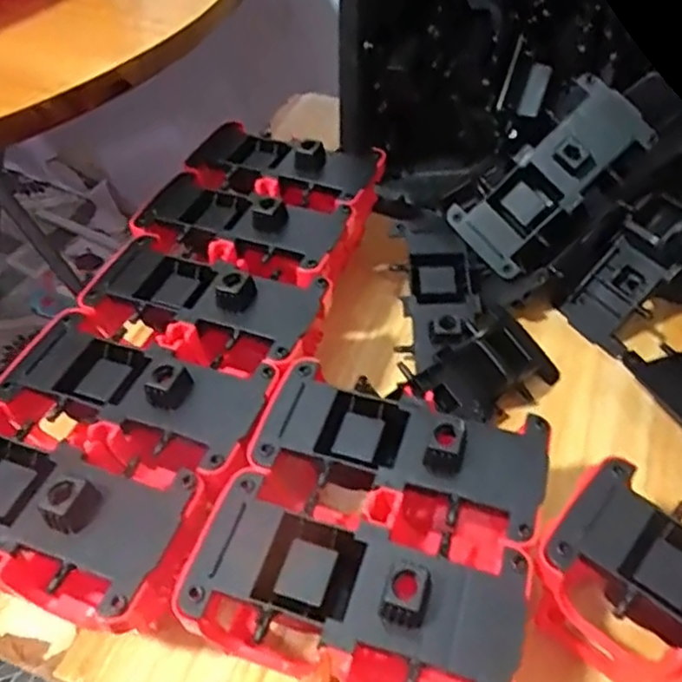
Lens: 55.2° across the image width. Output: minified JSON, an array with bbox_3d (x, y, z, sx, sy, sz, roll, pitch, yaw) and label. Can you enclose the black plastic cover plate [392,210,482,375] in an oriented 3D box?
[{"bbox_3d":[0.074,-0.039,0.506,0.059,0.024,0.132,0,61,0],"label":"black plastic cover plate"}]

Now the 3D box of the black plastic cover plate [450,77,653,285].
[{"bbox_3d":[0.158,-0.124,0.502,0.067,0.150,0.023,47,16,9],"label":"black plastic cover plate"}]

